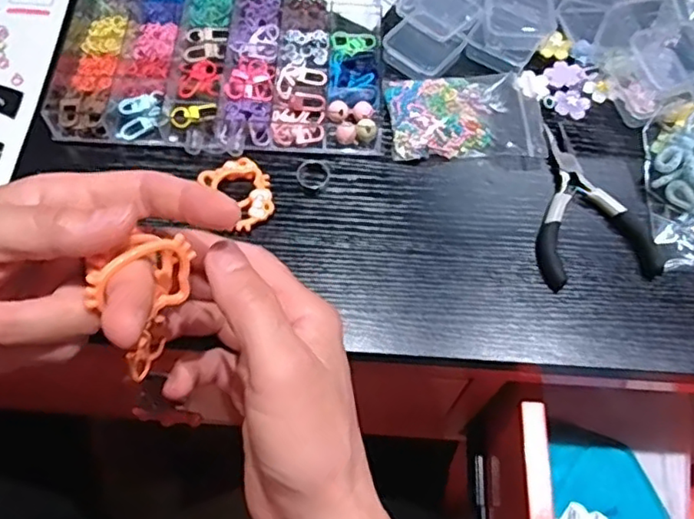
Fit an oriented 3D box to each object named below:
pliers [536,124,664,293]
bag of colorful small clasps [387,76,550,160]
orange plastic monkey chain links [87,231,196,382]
[{"bbox_3d":[0.143,-0.037,0.377,0.069,0.006,0.109,-6,65,-5],"label":"pliers"},{"bbox_3d":[0.078,-0.095,0.401,0.103,0.013,0.063,-3,65,-3],"label":"bag of colorful small clasps"},{"bbox_3d":[-0.084,0.019,0.262,0.020,0.067,0.051,33,68,13],"label":"orange plastic monkey chain links"}]

